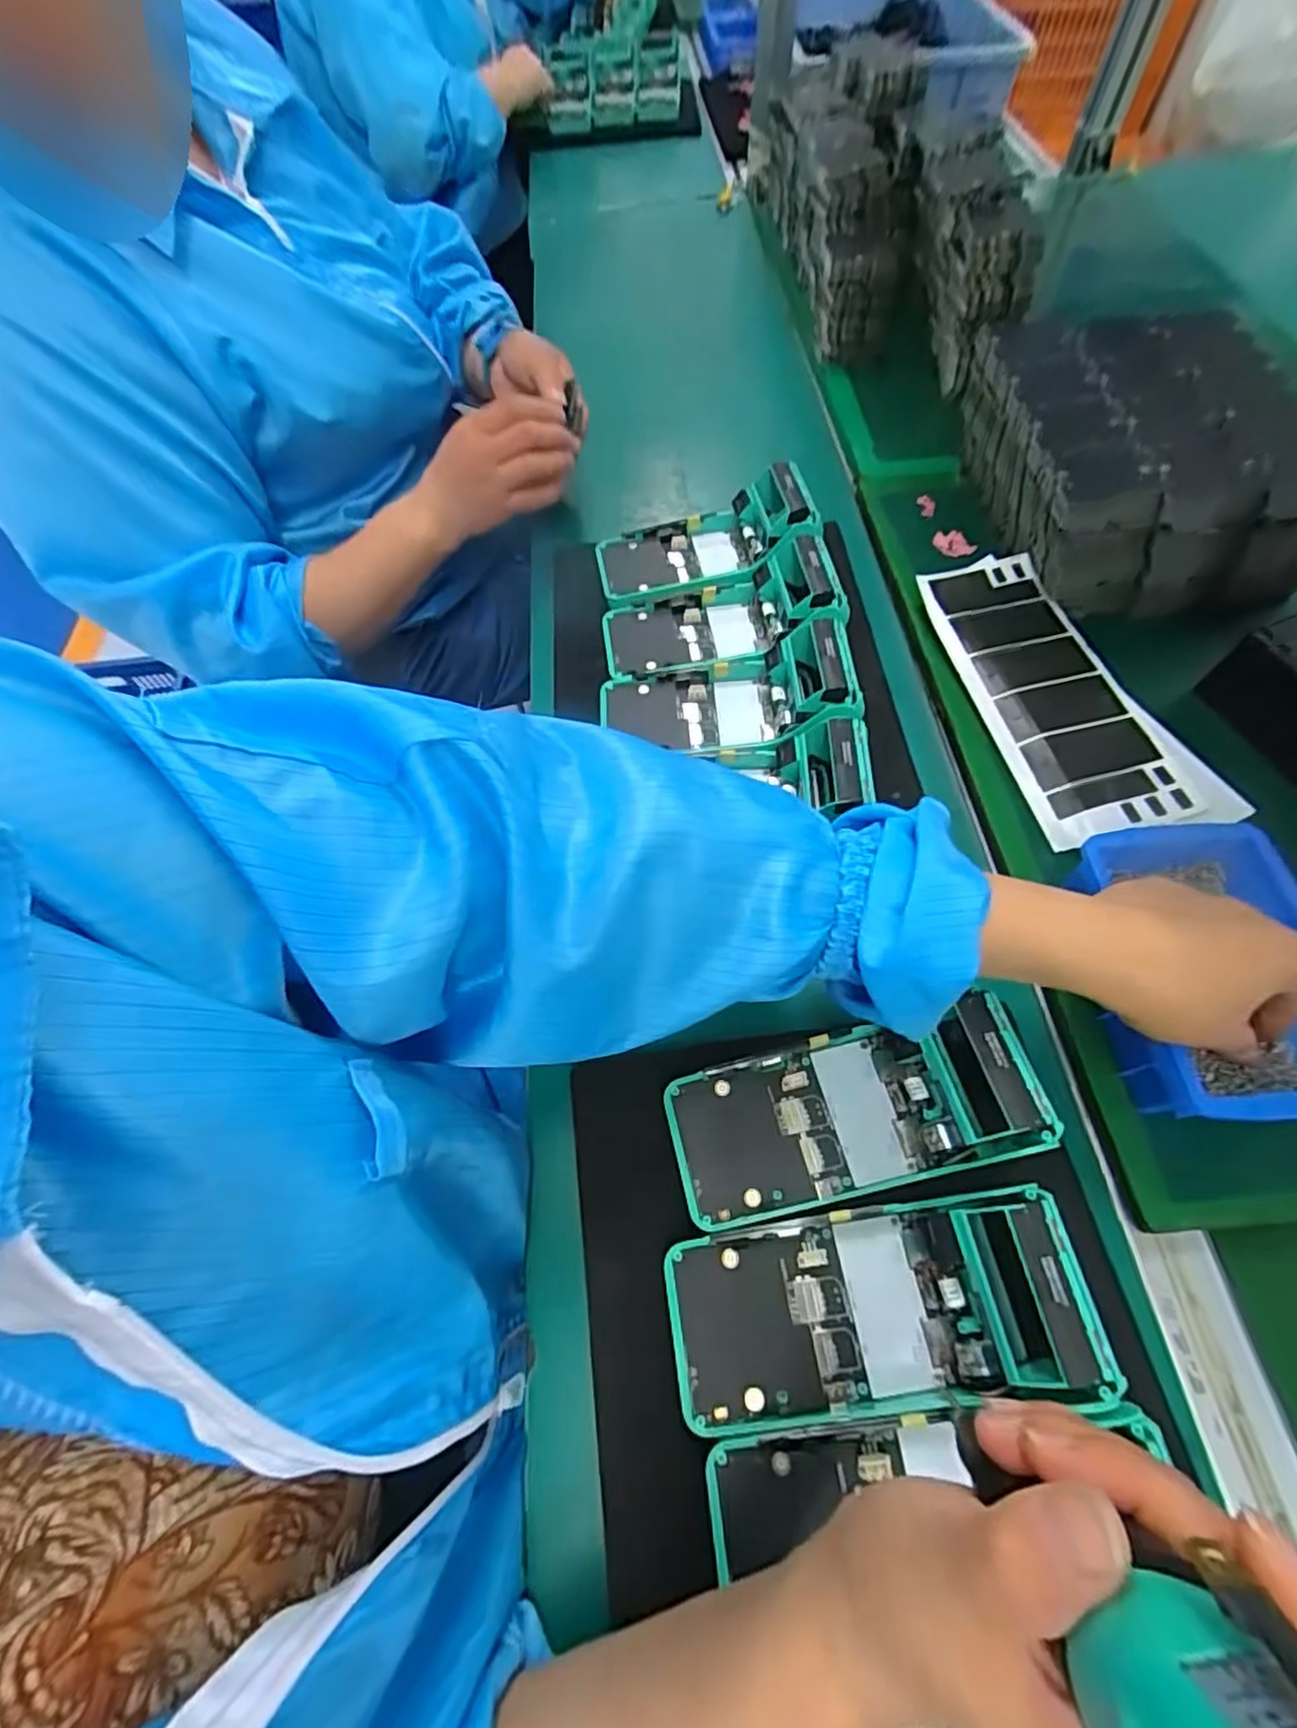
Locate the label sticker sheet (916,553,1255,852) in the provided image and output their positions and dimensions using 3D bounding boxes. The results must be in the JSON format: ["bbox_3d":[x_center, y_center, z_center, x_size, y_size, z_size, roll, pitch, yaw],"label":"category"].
[{"bbox_3d":[0.279,-0.122,0.466,0.103,0.009,0.252,-17,61,2],"label":"label sticker sheet"}]

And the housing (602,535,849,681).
[{"bbox_3d":[0.054,-0.180,0.504,0.171,0.052,0.087,-13,63,15],"label":"housing"}]

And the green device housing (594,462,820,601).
[{"bbox_3d":[0.041,-0.261,0.527,0.165,0.048,0.090,-8,64,-1],"label":"green device housing"}]

